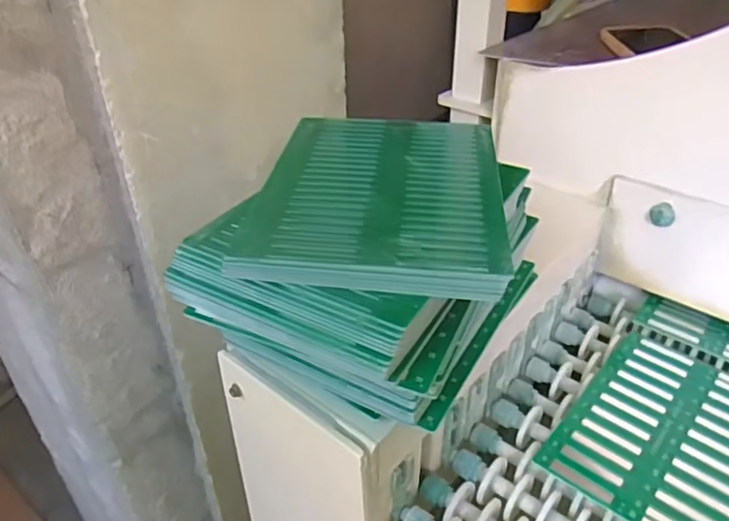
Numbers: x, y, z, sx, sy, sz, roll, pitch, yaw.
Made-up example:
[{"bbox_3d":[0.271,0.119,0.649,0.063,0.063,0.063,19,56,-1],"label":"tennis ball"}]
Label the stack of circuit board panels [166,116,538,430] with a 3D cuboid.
[{"bbox_3d":[0.012,0.000,0.422,0.192,0.123,0.237,14,38,20],"label":"stack of circuit board panels"}]

